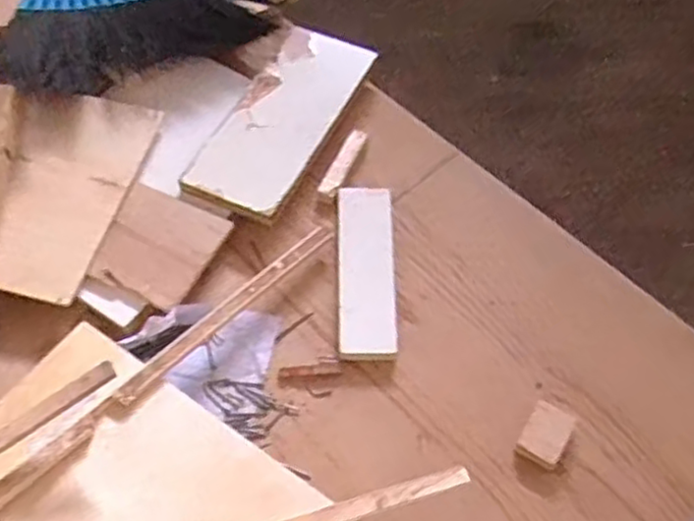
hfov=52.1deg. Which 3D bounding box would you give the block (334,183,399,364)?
[{"bbox_3d":[0.019,0.010,0.742,0.059,0.015,0.198,1,59,-2],"label":"block"}]

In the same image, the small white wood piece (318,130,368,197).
[{"bbox_3d":[-0.004,-0.113,0.821,0.022,0.010,0.097,22,61,10],"label":"small white wood piece"}]

